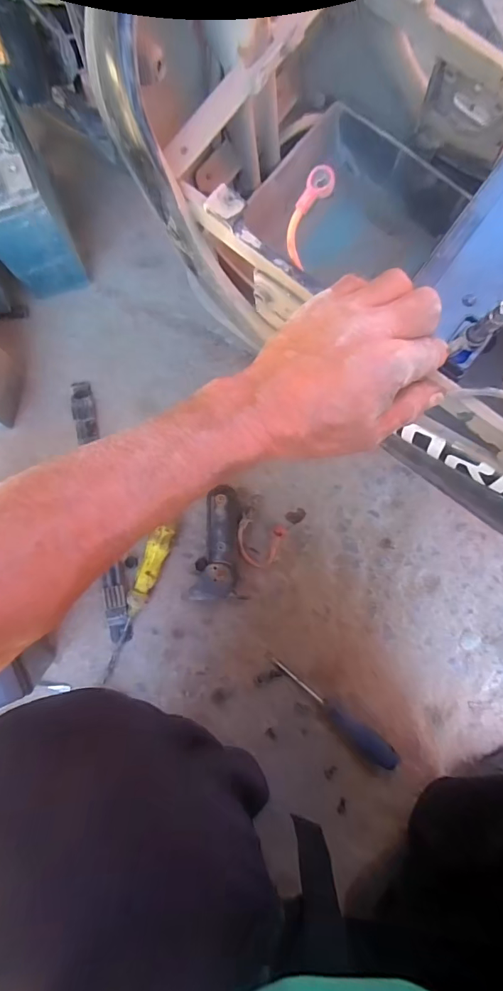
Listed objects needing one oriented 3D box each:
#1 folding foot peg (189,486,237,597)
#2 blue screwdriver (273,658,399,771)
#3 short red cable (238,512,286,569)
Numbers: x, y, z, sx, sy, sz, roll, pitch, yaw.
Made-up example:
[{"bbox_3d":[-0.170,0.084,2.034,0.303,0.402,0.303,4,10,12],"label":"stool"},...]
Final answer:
[{"bbox_3d":[-0.043,0.055,0.530,0.047,0.029,0.131,3,82,-2],"label":"folding foot peg"},{"bbox_3d":[0.095,0.250,0.514,0.171,0.031,0.025,39,80,1],"label":"blue screwdriver"},{"bbox_3d":[0.008,0.056,0.537,0.056,0.018,0.057,24,82,1],"label":"short red cable"}]

